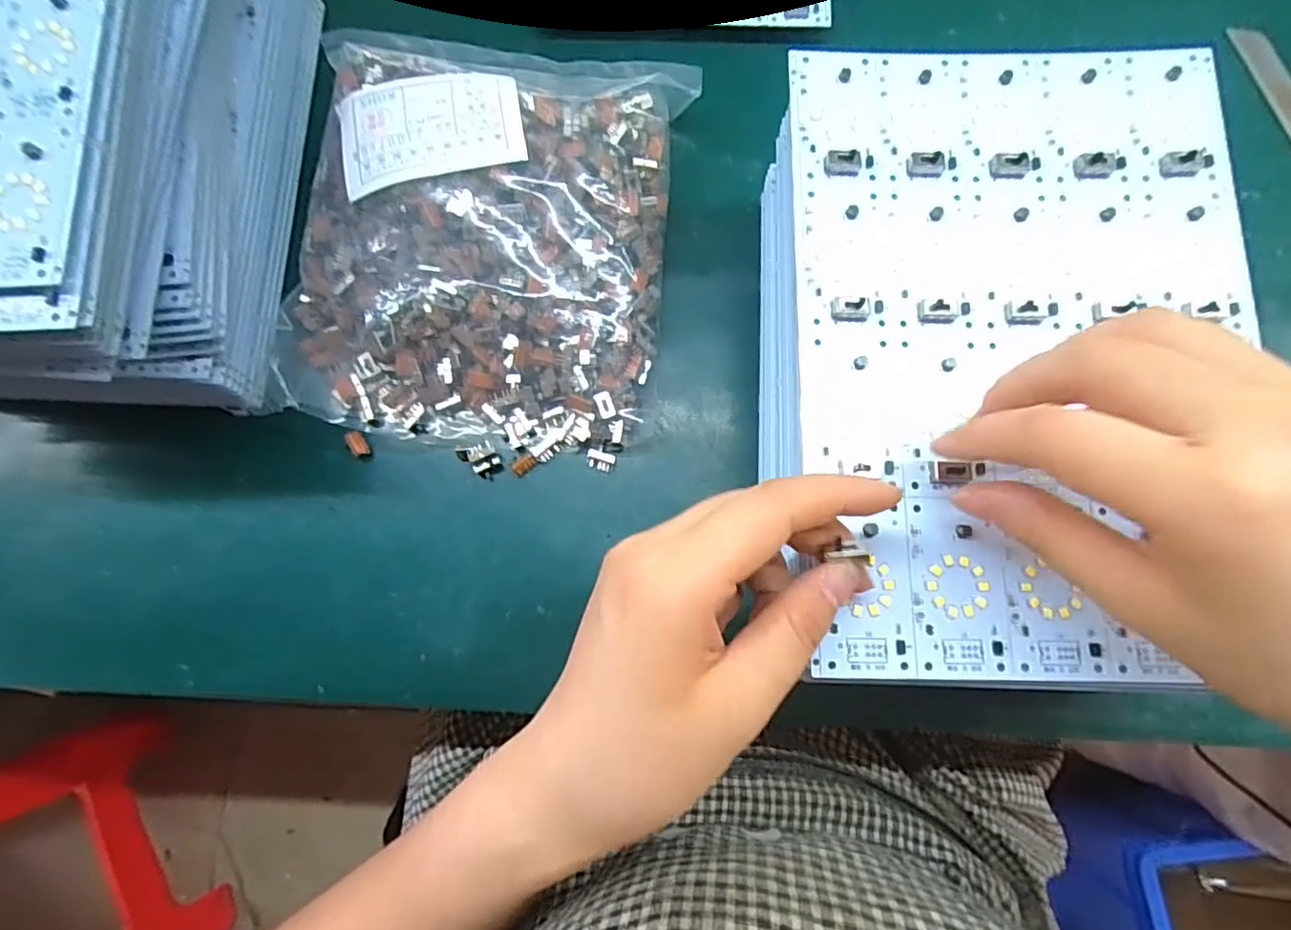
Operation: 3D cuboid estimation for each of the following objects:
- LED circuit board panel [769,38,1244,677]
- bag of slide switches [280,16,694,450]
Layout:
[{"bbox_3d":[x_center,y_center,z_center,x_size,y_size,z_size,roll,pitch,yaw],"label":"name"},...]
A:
[{"bbox_3d":[0.129,-0.047,0.226,0.171,0.006,0.240,3,80,2],"label":"LED circuit board panel"},{"bbox_3d":[-0.080,-0.114,0.303,0.183,0.044,0.208,6,80,2],"label":"bag of slide switches"}]

